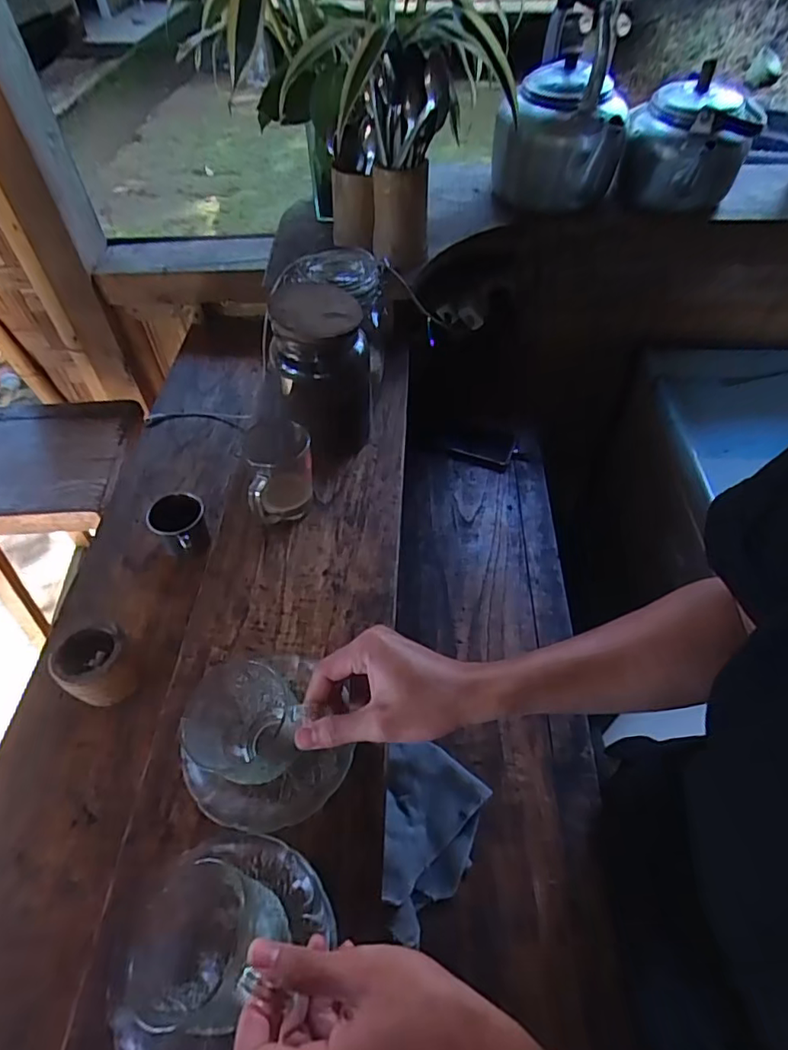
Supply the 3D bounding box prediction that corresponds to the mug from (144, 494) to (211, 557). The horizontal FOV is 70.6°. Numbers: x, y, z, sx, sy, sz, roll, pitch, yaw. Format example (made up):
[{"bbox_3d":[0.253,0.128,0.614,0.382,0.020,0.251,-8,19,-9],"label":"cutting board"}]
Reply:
[{"bbox_3d":[-0.288,0.000,0.760,0.061,0.072,0.073,14,53,11],"label":"mug"}]

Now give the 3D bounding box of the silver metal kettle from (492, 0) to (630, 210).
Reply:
[{"bbox_3d":[0.236,-0.590,0.777,0.175,0.221,0.195,10,52,8],"label":"silver metal kettle"}]

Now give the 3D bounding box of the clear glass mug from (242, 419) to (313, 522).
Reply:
[{"bbox_3d":[-0.116,-0.057,0.571,0.064,0.099,0.078,-10,52,-8],"label":"clear glass mug"}]

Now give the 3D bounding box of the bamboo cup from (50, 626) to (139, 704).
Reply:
[{"bbox_3d":[-0.333,0.160,0.628,0.068,0.071,0.075,26,56,20],"label":"bamboo cup"}]

